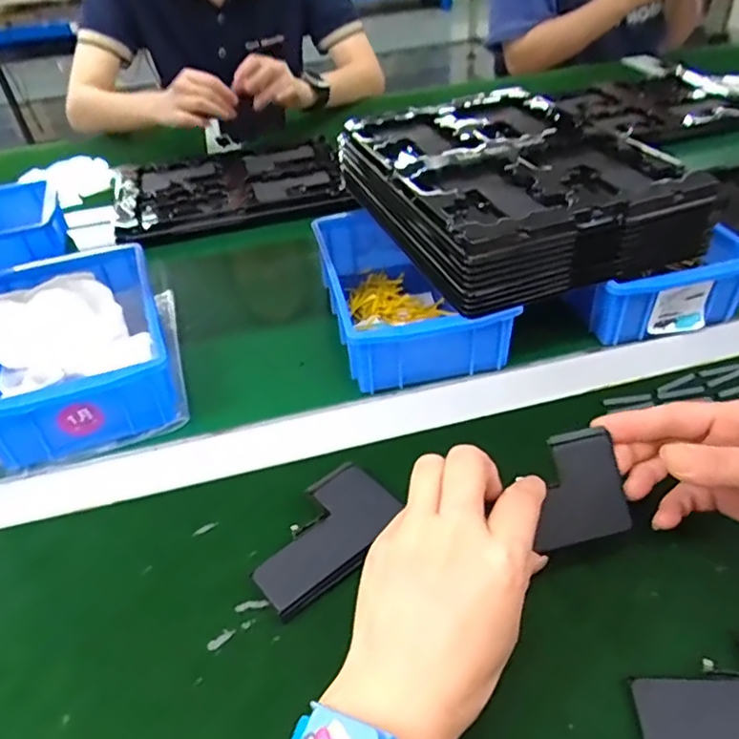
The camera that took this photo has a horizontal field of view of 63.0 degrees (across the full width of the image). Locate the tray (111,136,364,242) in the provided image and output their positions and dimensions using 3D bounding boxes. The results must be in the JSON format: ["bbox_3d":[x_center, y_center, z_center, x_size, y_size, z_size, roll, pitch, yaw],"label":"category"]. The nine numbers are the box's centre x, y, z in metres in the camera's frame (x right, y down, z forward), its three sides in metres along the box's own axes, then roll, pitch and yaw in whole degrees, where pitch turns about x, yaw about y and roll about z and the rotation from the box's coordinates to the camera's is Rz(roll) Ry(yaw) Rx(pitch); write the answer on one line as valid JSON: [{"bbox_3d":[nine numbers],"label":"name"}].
[{"bbox_3d":[-0.180,-0.238,0.779,0.282,0.026,0.233,-16,42,-13],"label":"tray"}]

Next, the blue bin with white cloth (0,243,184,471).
[{"bbox_3d":[-0.236,-0.032,0.481,0.133,0.072,0.201,-16,41,-16],"label":"blue bin with white cloth"}]

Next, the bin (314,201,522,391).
[{"bbox_3d":[0.029,-0.069,0.521,0.121,0.058,0.191,-9,40,-8],"label":"bin"}]

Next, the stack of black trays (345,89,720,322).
[{"bbox_3d":[0.116,-0.168,0.537,0.212,0.063,0.282,-16,42,-12],"label":"stack of black trays"}]

